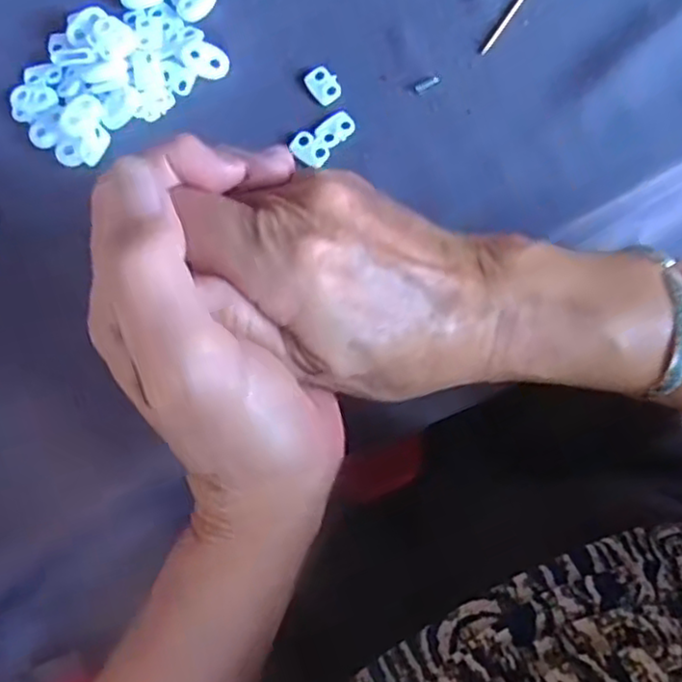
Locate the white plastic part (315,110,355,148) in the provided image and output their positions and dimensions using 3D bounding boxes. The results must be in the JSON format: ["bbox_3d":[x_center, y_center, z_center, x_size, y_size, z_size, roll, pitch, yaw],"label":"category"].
[{"bbox_3d":[-0.003,-0.101,0.323,0.019,0.004,0.013,-41,79,-9],"label":"white plastic part"}]

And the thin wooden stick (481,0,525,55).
[{"bbox_3d":[0.086,-0.164,0.341,0.004,0.004,0.058,32,79,9],"label":"thin wooden stick"}]

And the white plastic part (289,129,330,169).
[{"bbox_3d":[-0.015,-0.091,0.321,0.018,0.004,0.013,38,79,10],"label":"white plastic part"}]

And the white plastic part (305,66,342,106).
[{"bbox_3d":[-0.008,-0.124,0.329,0.014,0.004,0.019,-36,78,-8],"label":"white plastic part"}]

